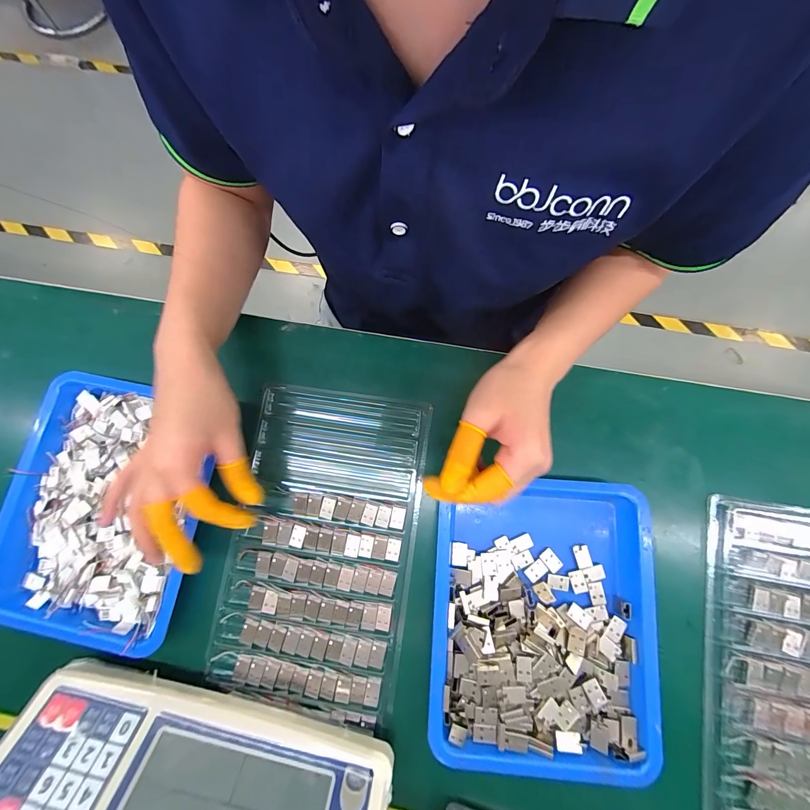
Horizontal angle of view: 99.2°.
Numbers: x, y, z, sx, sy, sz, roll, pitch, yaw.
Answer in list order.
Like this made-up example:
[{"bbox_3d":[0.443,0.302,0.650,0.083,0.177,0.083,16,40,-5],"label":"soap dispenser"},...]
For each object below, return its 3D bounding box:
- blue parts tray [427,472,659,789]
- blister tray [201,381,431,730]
[{"bbox_3d":[0.109,0.172,0.280,0.170,0.028,0.213,4,80,2],"label":"blue parts tray"},{"bbox_3d":[-0.074,0.119,0.307,0.158,0.022,0.264,9,76,3],"label":"blister tray"}]

